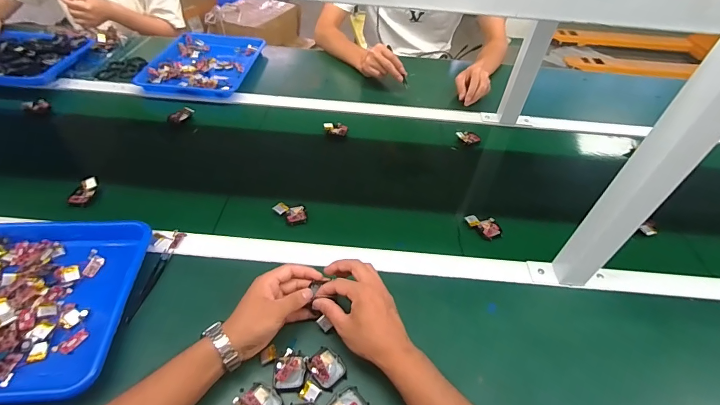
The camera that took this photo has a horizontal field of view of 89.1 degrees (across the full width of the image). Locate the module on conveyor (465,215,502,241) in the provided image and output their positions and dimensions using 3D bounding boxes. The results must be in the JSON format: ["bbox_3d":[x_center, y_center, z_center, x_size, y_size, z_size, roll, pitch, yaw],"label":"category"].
[{"bbox_3d":[0.217,0.039,0.637,0.061,0.018,0.036,34,54,25],"label":"module on conveyor"}]

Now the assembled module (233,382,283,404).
[{"bbox_3d":[-0.116,0.233,0.427,0.048,0.013,0.039,28,51,21],"label":"assembled module"}]

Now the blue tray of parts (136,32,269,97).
[{"bbox_3d":[-0.408,-0.378,0.975,0.247,0.032,0.309,4,47,0],"label":"blue tray of parts"}]

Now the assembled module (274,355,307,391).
[{"bbox_3d":[-0.085,0.208,0.449,0.038,0.010,0.038,-2,47,-6],"label":"assembled module"}]

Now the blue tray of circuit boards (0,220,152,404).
[{"bbox_3d":[-0.476,0.128,0.479,0.333,0.040,0.265,-3,47,-7],"label":"blue tray of circuit boards"}]

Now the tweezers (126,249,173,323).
[{"bbox_3d":[-0.304,0.115,0.531,0.016,0.010,0.122,6,47,2],"label":"tweezers"}]

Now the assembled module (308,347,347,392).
[{"bbox_3d":[-0.040,0.205,0.454,0.040,0.016,0.043,-33,57,-29],"label":"assembled module"}]

